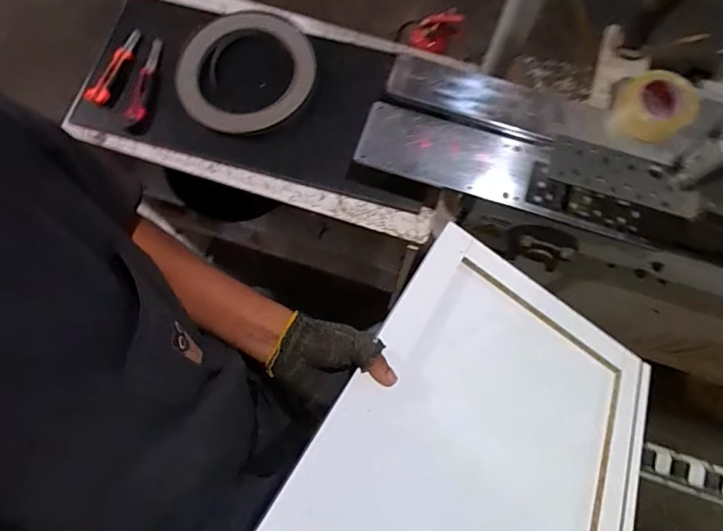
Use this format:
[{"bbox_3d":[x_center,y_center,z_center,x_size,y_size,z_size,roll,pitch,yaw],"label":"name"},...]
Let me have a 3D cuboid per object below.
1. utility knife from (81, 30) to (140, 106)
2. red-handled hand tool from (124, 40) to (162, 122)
[{"bbox_3d":[-0.505,-0.411,0.973,0.041,0.015,0.187,24,77,6],"label":"utility knife"},{"bbox_3d":[-0.444,-0.382,0.967,0.039,0.026,0.182,13,76,4],"label":"red-handled hand tool"}]

